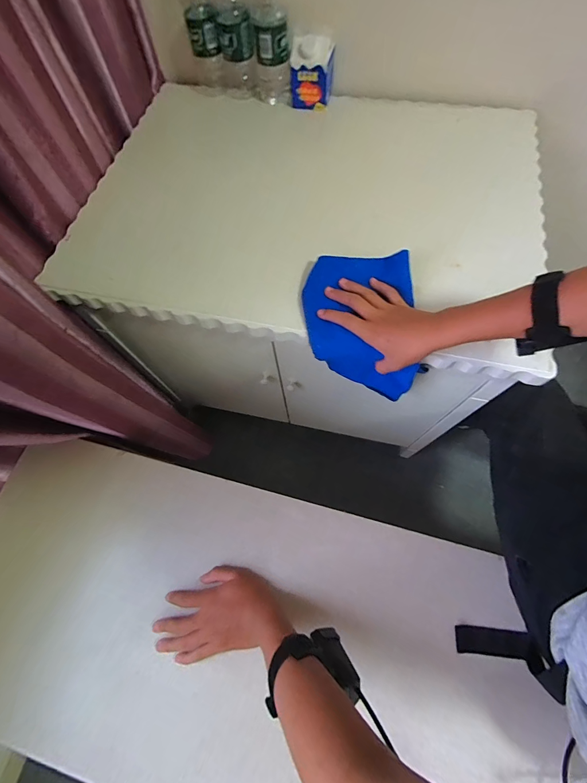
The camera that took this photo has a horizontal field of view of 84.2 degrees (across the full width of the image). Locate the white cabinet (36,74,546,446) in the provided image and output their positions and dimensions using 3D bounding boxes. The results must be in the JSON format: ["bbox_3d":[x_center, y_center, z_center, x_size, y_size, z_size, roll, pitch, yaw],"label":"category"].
[{"bbox_3d":[0.059,-0.244,0.811,0.743,0.539,0.560,13,69,9],"label":"white cabinet"}]

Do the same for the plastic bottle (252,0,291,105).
[{"bbox_3d":[-0.047,-0.674,0.595,0.071,0.225,0.066,-9,67,0],"label":"plastic bottle"}]

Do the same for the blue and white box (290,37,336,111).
[{"bbox_3d":[0.035,-0.621,0.634,0.081,0.096,0.041,10,69,7],"label":"blue and white box"}]

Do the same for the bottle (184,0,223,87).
[{"bbox_3d":[-0.181,-0.710,0.614,0.064,0.217,0.083,-14,67,-2],"label":"bottle"}]

